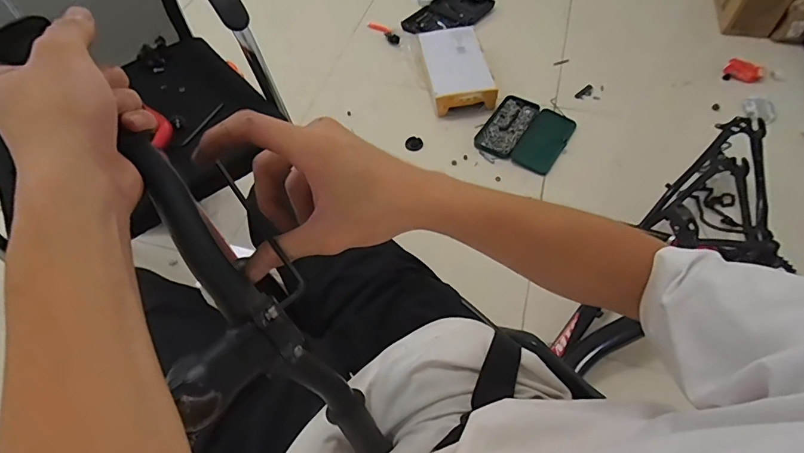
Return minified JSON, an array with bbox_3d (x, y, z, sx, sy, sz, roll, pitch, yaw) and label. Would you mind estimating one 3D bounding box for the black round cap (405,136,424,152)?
[{"bbox_3d":[0.038,-0.261,1.392,0.055,0.014,0.051,-1,59,2],"label":"black round cap"}]

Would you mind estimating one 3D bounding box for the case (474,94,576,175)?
[{"bbox_3d":[0.382,-0.291,1.382,0.246,0.035,0.257,28,62,20],"label":"case"}]

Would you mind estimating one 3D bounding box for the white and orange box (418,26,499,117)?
[{"bbox_3d":[0.185,-0.524,1.480,0.200,0.099,0.335,-8,56,-2],"label":"white and orange box"}]

